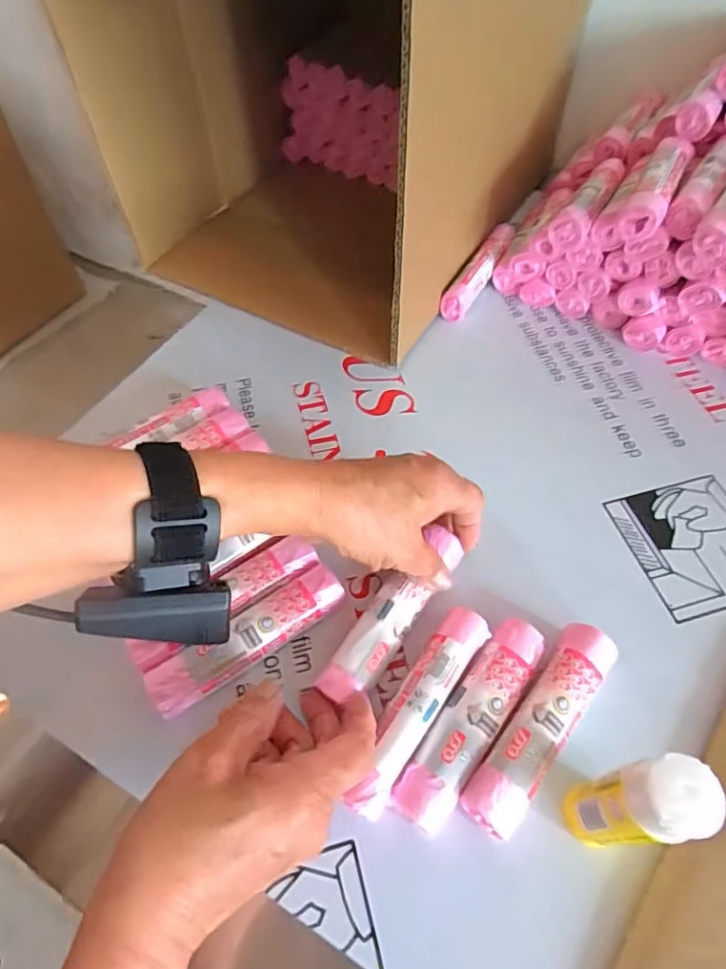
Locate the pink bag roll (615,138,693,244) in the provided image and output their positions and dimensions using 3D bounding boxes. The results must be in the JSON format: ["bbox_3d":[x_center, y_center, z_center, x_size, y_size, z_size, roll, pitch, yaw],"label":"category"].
[{"bbox_3d":[0.231,-0.234,0.440,0.030,0.029,0.127,26,60,16],"label":"pink bag roll"}]

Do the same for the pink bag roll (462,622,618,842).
[{"bbox_3d":[0.098,0.131,0.308,0.029,0.029,0.123,34,63,22],"label":"pink bag roll"}]

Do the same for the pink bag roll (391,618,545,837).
[{"bbox_3d":[0.061,0.129,0.311,0.029,0.027,0.121,32,62,21],"label":"pink bag roll"}]

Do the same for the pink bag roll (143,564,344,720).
[{"bbox_3d":[-0.067,0.092,0.336,0.119,0.028,0.029,-32,61,-19],"label":"pink bag roll"}]

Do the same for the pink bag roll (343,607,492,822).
[{"bbox_3d":[0.031,0.123,0.312,0.024,0.032,0.120,30,61,20],"label":"pink bag roll"}]

